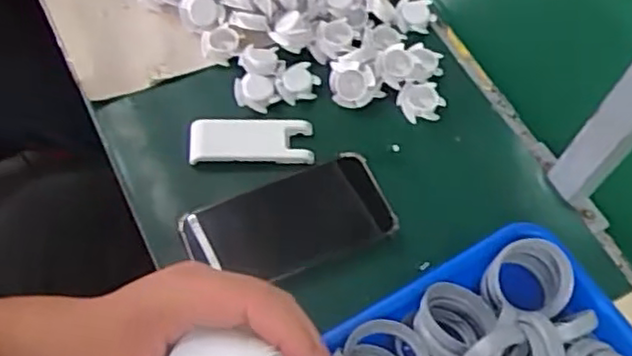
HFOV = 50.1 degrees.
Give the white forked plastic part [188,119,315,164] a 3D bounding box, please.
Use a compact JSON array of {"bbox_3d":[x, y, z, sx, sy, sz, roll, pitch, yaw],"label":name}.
[{"bbox_3d":[-0.055,-0.032,0.577,0.102,0.012,0.041,1,60,-6],"label":"white forked plastic part"}]

